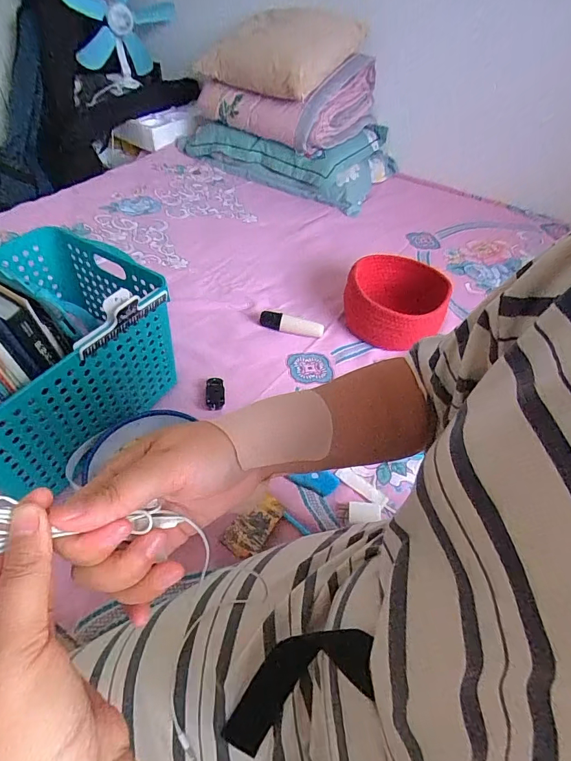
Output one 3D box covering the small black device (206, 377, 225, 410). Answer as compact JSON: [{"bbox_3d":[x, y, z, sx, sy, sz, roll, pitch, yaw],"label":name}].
[{"bbox_3d":[-0.123,0.024,0.710,0.031,0.028,0.060,-2,50,-7],"label":"small black device"}]

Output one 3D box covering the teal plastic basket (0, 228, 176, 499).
[{"bbox_3d":[-0.363,-0.042,0.598,0.280,0.224,0.329,29,52,21],"label":"teal plastic basket"}]

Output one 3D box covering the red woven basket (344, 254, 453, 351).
[{"bbox_3d":[0.227,-0.168,0.856,0.204,0.100,0.189,3,50,-3],"label":"red woven basket"}]

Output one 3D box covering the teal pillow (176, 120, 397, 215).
[{"bbox_3d":[-0.011,-0.794,1.381,0.723,0.141,0.396,21,51,12],"label":"teal pillow"}]

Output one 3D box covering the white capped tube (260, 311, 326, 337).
[{"bbox_3d":[0.013,-0.120,0.851,0.134,0.029,0.037,8,50,1],"label":"white capped tube"}]

